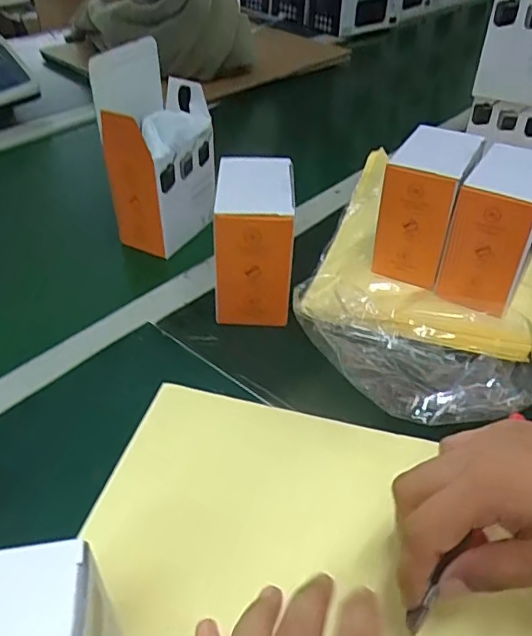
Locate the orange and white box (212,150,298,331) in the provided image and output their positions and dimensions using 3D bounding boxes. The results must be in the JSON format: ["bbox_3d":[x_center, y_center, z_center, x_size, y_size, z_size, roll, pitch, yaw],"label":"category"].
[{"bbox_3d":[-0.009,-0.066,0.497,0.066,0.114,0.095,3,41,1],"label":"orange and white box"}]

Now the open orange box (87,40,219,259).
[{"bbox_3d":[-0.104,-0.168,0.564,0.065,0.184,0.099,22,45,22],"label":"open orange box"}]

